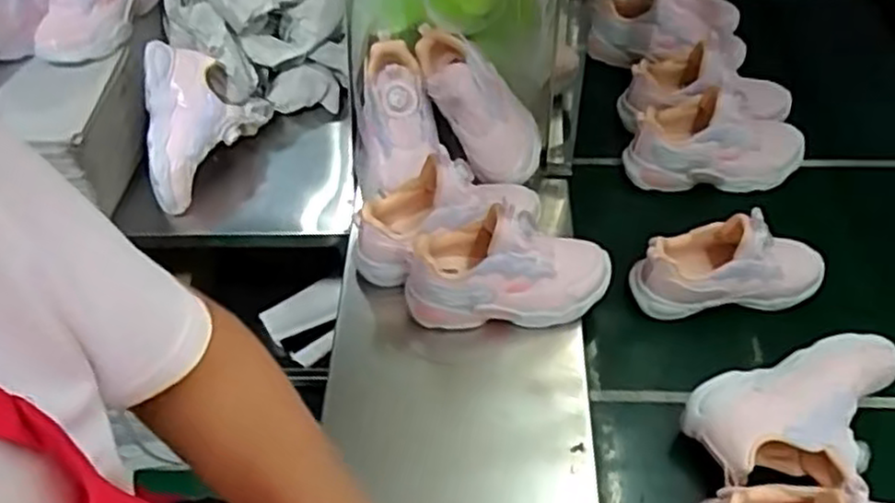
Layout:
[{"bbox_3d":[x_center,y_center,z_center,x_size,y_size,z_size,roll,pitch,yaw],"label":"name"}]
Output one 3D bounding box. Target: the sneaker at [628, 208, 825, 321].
[{"bbox_3d":[0.277,0.011,0.711,0.186,0.090,0.075,-3,52,0],"label":"sneaker"}]

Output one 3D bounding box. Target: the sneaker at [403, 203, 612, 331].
[{"bbox_3d":[0.058,0.012,0.688,0.193,0.110,0.079,-2,52,1],"label":"sneaker"}]

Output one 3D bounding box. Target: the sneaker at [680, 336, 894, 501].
[{"bbox_3d":[0.303,0.149,0.624,0.189,0.087,0.105,-12,52,-7],"label":"sneaker"}]

